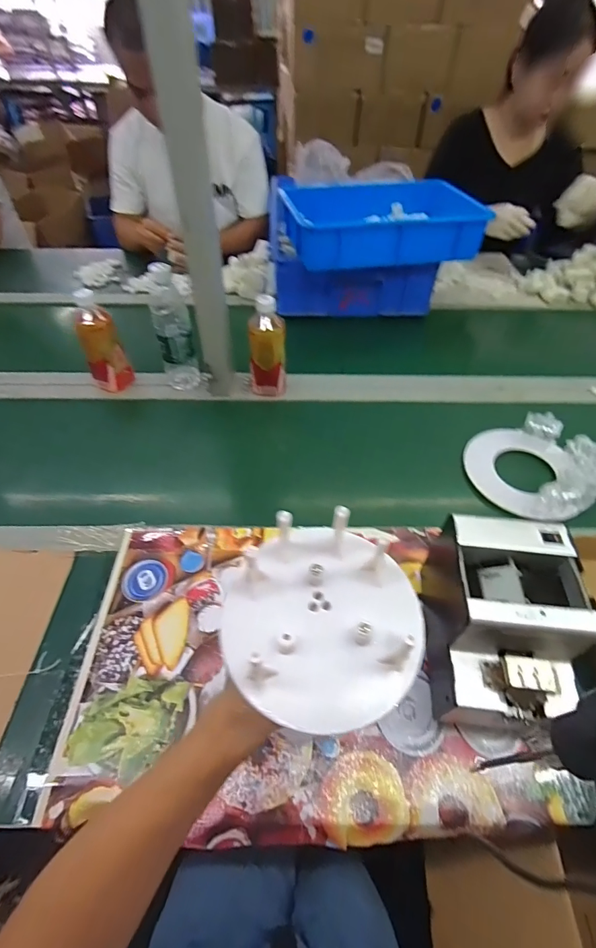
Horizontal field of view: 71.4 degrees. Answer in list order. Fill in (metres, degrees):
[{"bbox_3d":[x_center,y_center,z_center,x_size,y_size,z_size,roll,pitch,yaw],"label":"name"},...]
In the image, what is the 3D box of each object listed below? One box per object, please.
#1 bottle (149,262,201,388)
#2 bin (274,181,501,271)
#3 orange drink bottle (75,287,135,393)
[{"bbox_3d":[-0.230,-0.264,0.773,0.065,0.222,0.055,-11,52,-13],"label":"bottle"},{"bbox_3d":[0.174,-0.574,0.939,0.393,0.092,0.302,-8,51,-10],"label":"bin"},{"bbox_3d":[-0.364,-0.239,0.777,0.074,0.177,0.070,-20,54,-19],"label":"orange drink bottle"}]

